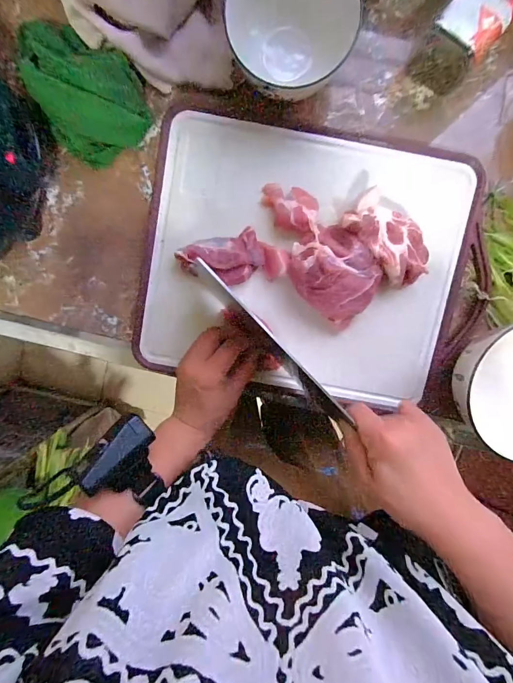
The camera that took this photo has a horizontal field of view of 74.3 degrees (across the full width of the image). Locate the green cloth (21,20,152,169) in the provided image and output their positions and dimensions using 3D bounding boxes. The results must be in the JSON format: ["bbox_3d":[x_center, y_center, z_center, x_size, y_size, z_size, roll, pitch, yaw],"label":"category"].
[{"bbox_3d":[-0.182,-0.266,0.355,0.106,0.041,0.121,-33,95,4],"label":"green cloth"}]

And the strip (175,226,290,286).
[{"bbox_3d":[-0.025,-0.093,0.373,0.117,0.035,0.055,-7,98,1],"label":"strip"}]

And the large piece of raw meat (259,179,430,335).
[{"bbox_3d":[0.089,-0.113,0.366,0.133,0.048,0.169,-35,95,4],"label":"large piece of raw meat"}]

